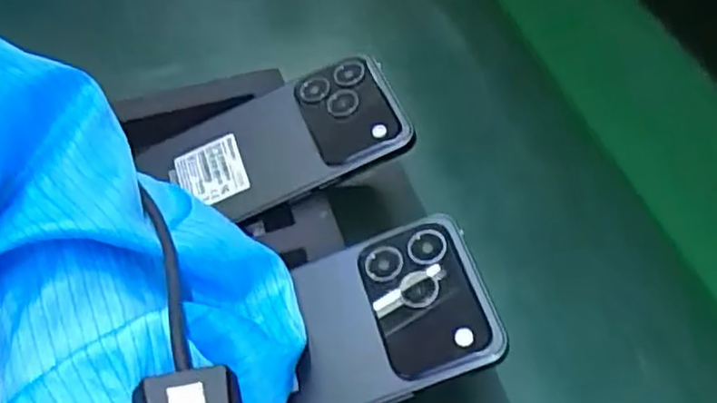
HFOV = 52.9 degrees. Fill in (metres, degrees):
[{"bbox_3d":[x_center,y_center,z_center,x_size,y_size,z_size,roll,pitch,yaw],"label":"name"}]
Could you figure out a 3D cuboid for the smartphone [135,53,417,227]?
[{"bbox_3d":[-0.044,-0.031,0.378,0.133,0.014,0.073,-24,57,2],"label":"smartphone"}]

